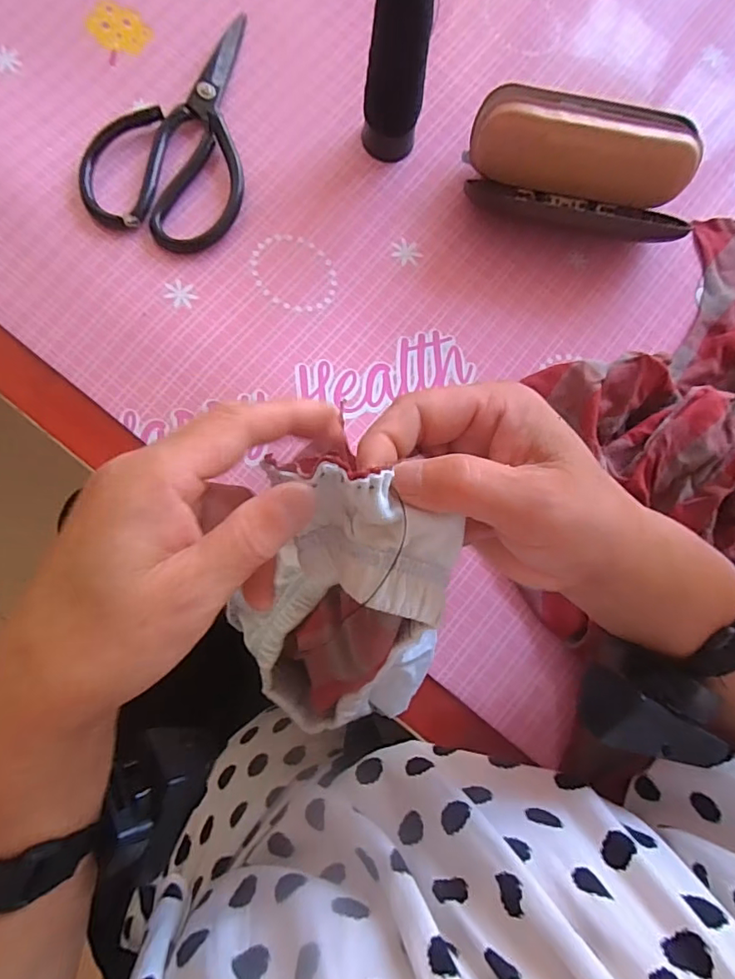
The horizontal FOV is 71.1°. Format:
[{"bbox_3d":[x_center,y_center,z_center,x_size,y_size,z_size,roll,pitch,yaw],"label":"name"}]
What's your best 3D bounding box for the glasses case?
[{"bbox_3d":[0.151,-0.232,0.363,0.158,0.056,0.074,11,82,-2],"label":"glasses case"}]

